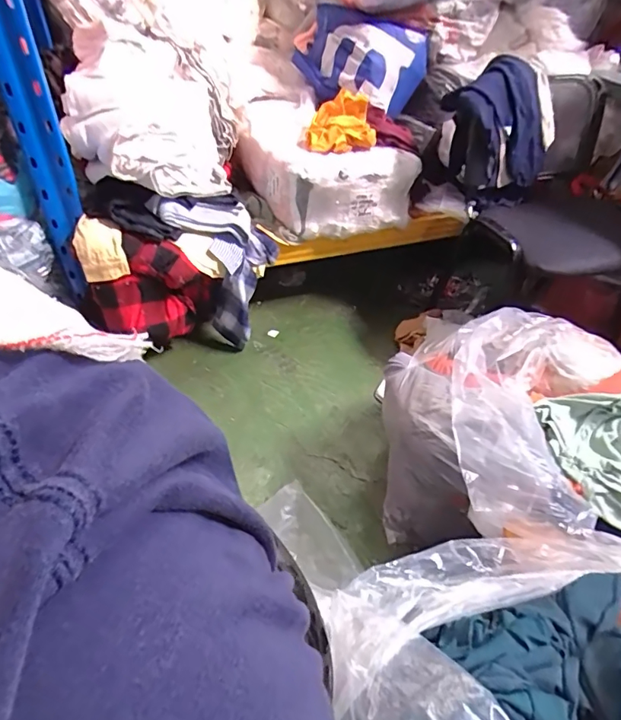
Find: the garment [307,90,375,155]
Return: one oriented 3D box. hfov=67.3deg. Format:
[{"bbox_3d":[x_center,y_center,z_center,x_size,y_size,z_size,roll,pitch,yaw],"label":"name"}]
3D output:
[{"bbox_3d":[0.092,-0.720,1.415,0.200,0.088,0.265,2,43,-2],"label":"garment"}]

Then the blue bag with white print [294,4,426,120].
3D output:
[{"bbox_3d":[0.159,-1.016,1.580,0.274,0.239,0.432,-20,48,-24],"label":"blue bag with white print"}]

